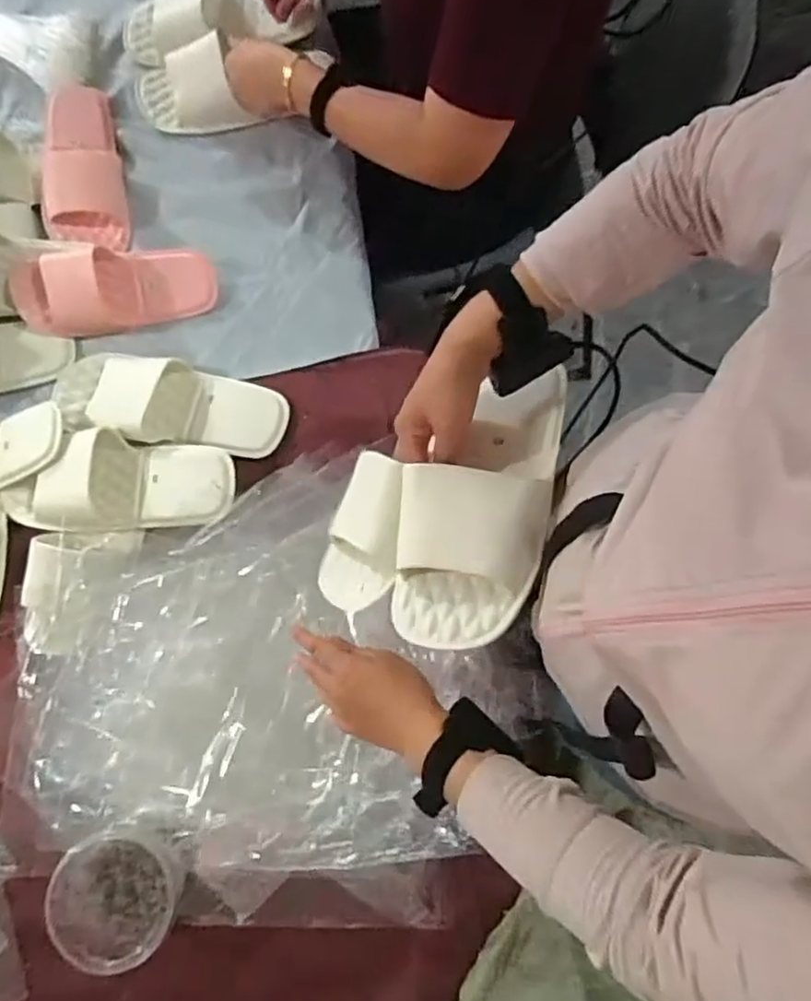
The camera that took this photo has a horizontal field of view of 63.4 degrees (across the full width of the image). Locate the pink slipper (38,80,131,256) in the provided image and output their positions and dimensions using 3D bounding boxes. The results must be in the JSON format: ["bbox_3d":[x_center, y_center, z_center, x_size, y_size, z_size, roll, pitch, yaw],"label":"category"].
[{"bbox_3d":[-0.400,-0.429,0.826,0.113,0.061,0.215,-2,77,1],"label":"pink slipper"}]

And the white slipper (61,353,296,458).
[{"bbox_3d":[-0.271,-0.117,0.766,0.257,0.048,0.109,8,77,3],"label":"white slipper"}]

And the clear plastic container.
[{"bbox_3d":[-0.272,0.374,0.625,0.109,0.055,0.111,0,77,2],"label":"clear plastic container"}]

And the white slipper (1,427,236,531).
[{"bbox_3d":[-0.322,-0.025,0.732,0.255,0.055,0.106,-2,77,1],"label":"white slipper"}]

